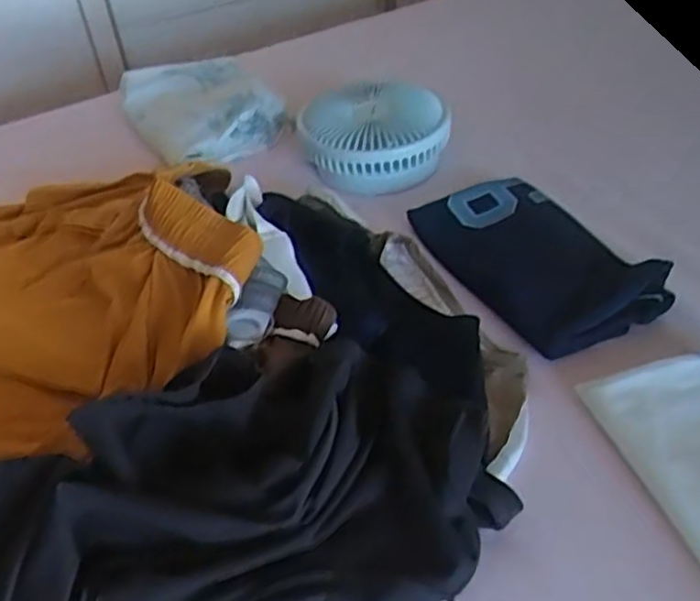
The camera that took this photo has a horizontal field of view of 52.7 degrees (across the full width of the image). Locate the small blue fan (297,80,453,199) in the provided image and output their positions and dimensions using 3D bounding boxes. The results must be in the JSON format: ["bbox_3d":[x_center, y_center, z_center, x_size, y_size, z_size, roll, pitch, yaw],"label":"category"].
[{"bbox_3d":[0.027,-0.214,0.898,0.176,0.076,0.194,-10,45,-6],"label":"small blue fan"}]

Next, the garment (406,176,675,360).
[{"bbox_3d":[0.182,-0.047,0.714,0.148,0.048,0.256,-24,48,-19],"label":"garment"}]

